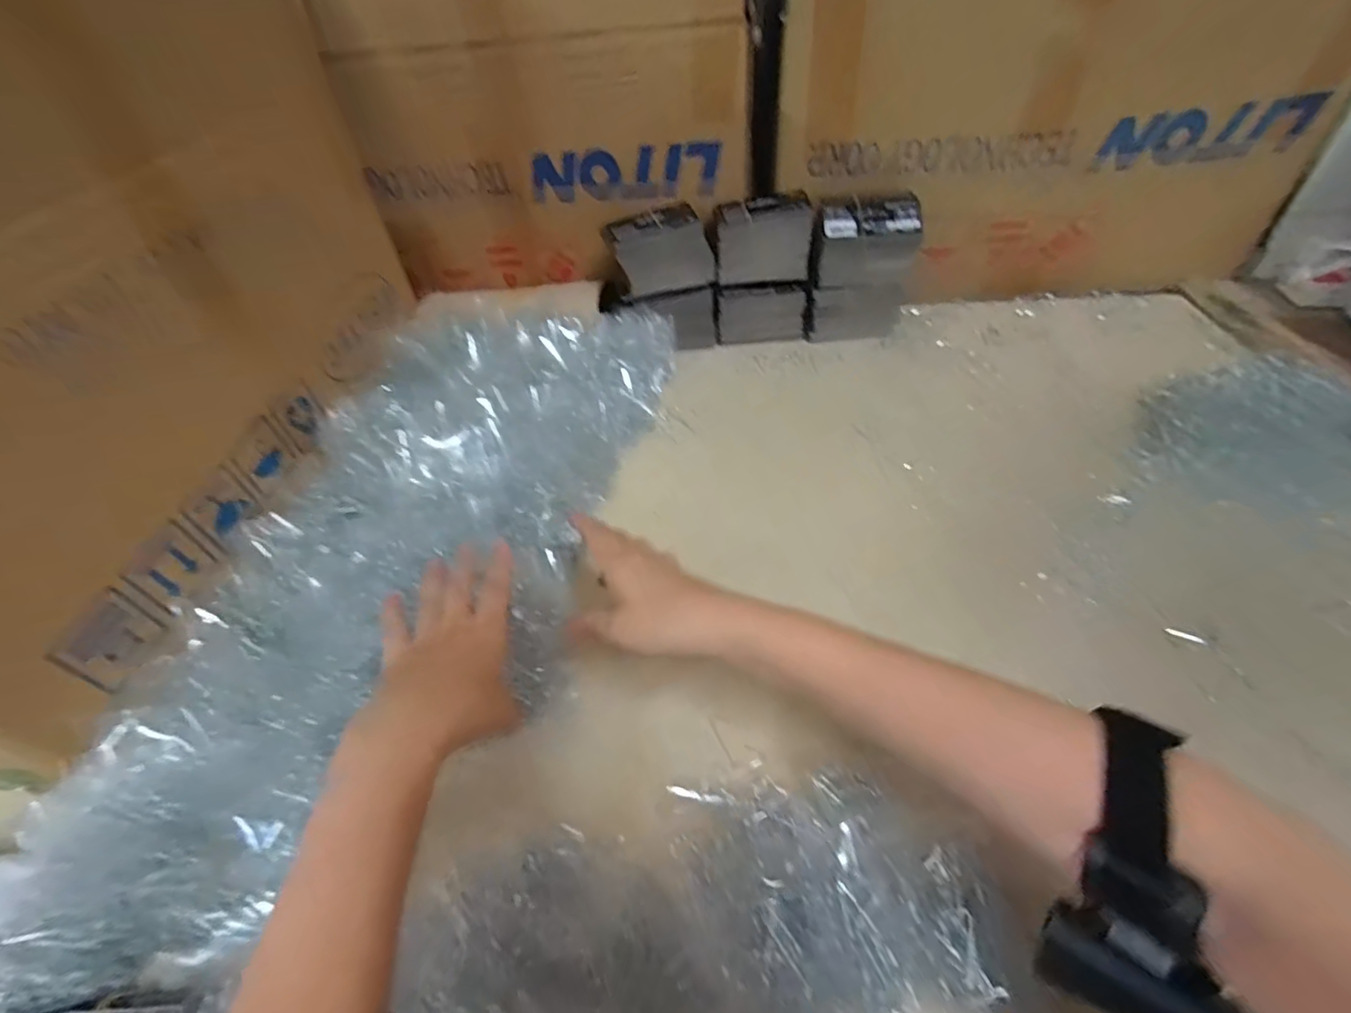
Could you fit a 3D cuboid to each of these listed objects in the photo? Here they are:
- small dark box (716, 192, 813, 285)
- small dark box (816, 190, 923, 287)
[{"bbox_3d":[0.098,-0.298,0.643,0.098,0.077,0.047,-2,47,4],"label":"small dark box"},{"bbox_3d":[0.208,-0.295,0.634,0.108,0.079,0.059,0,47,6],"label":"small dark box"}]

